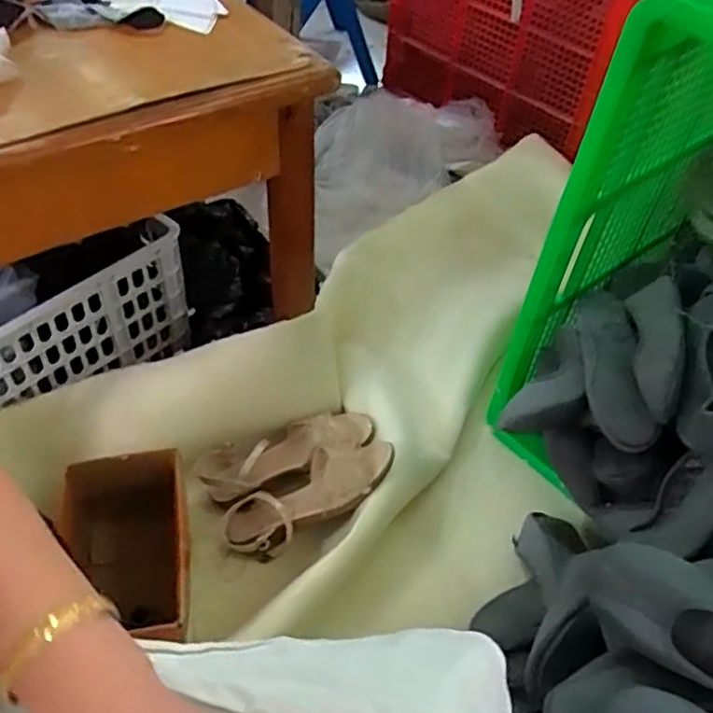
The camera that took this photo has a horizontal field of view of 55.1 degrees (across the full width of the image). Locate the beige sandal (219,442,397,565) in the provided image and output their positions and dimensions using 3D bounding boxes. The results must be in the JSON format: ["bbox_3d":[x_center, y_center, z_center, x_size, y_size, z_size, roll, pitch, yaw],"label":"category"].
[{"bbox_3d":[-0.063,0.188,0.919,0.250,0.062,0.095,-29,54,-2],"label":"beige sandal"}]

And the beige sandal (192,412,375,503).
[{"bbox_3d":[-0.097,0.135,0.969,0.253,0.058,0.089,-15,51,-18],"label":"beige sandal"}]

